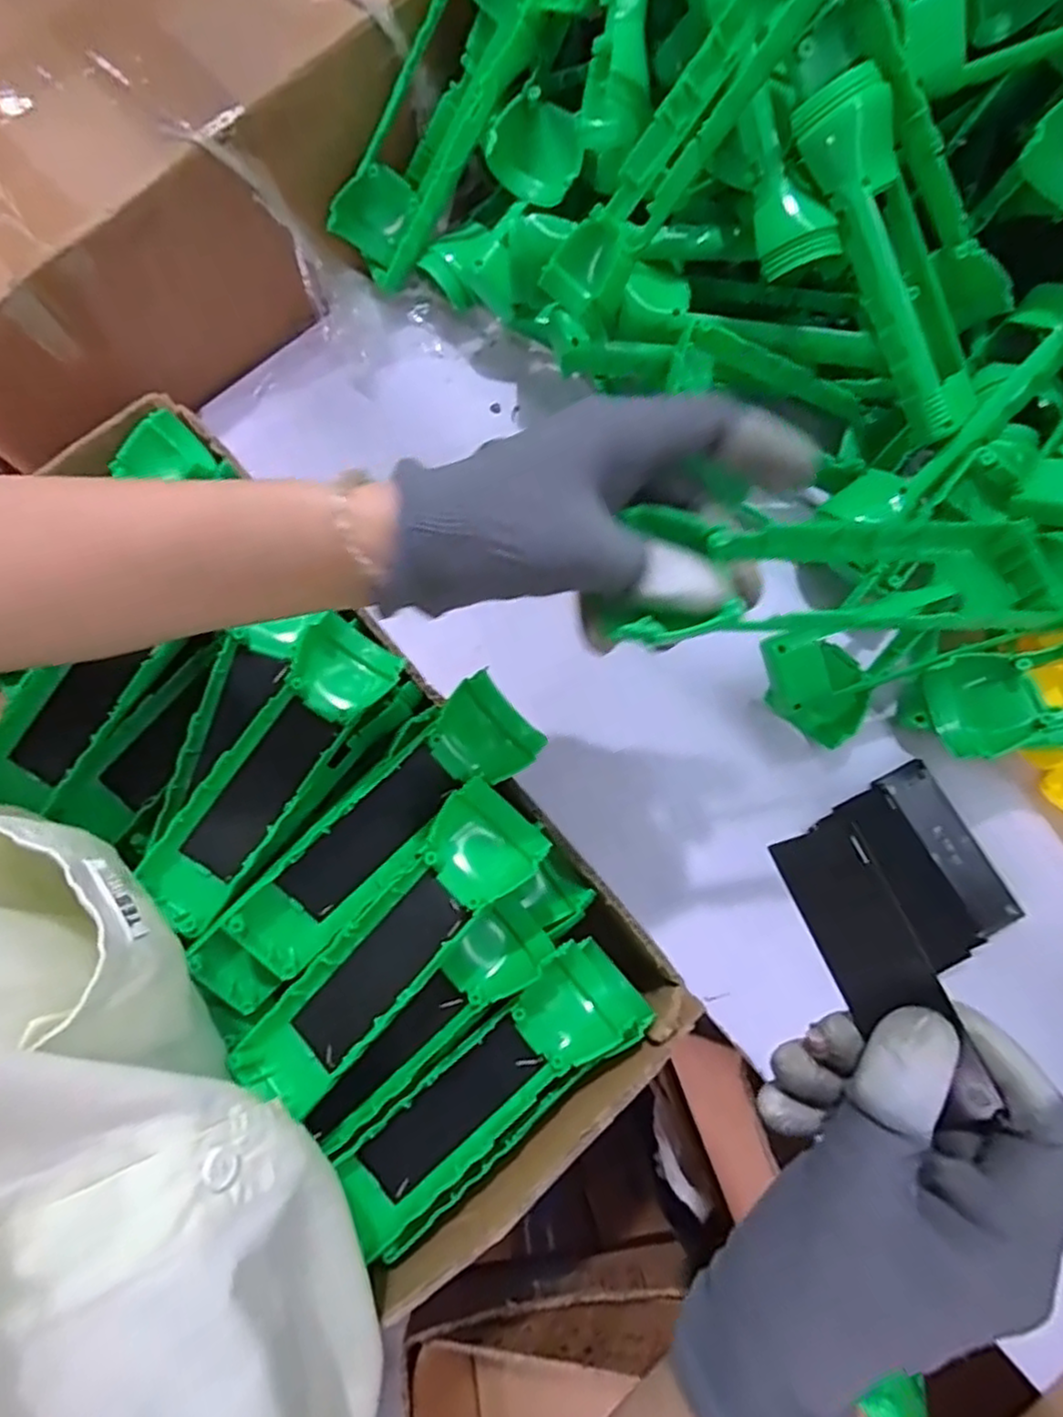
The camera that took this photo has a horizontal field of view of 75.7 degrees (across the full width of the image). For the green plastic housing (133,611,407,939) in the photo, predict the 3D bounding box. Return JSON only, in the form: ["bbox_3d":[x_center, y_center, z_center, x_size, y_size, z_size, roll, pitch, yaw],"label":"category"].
[{"bbox_3d":[-0.129,0.029,0.338,0.047,0.019,0.160,34,80,8],"label":"green plastic housing"}]

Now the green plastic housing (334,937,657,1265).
[{"bbox_3d":[-0.019,0.180,0.325,0.159,0.027,0.051,-39,79,-7],"label":"green plastic housing"}]

